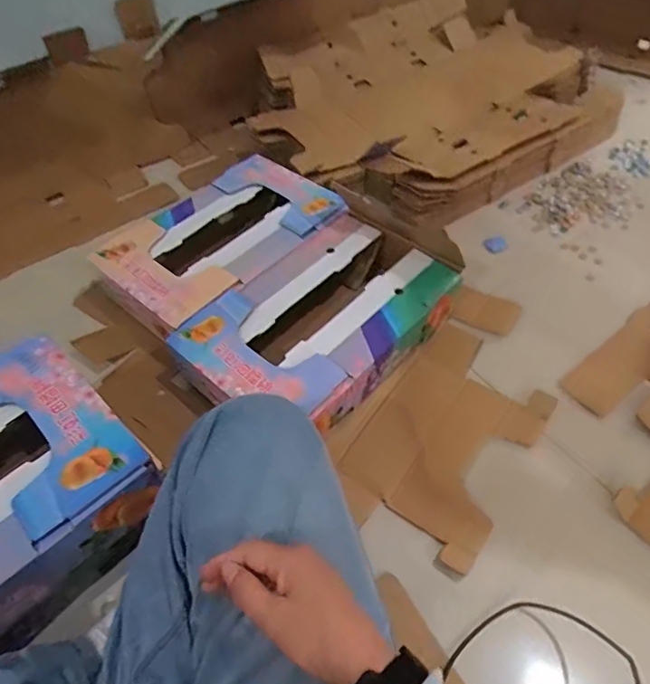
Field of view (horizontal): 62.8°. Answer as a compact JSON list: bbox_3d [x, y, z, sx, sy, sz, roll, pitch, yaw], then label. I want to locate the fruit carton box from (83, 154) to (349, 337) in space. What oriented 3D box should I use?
[{"bbox_3d":[-0.181,-0.186,0.960,0.253,0.086,0.420,34,61,28],"label":"fruit carton box"}]

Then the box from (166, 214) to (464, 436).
[{"bbox_3d":[0.003,-0.031,0.856,0.254,0.115,0.424,34,61,28],"label":"box"}]

